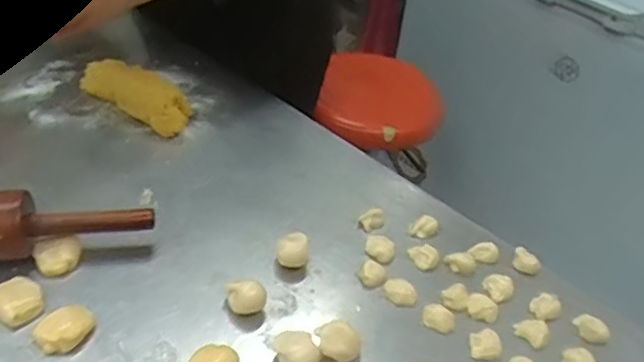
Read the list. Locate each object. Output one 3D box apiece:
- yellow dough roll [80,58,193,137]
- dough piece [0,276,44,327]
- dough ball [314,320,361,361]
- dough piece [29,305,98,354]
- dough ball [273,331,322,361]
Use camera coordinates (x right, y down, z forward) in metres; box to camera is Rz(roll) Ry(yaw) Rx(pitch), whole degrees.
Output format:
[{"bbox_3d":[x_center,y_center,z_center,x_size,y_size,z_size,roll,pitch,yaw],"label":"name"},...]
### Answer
[{"bbox_3d":[-0.227,-0.115,0.764,0.170,0.049,0.063,28,42,23],"label":"yellow dough roll"},{"bbox_3d":[-0.257,0.101,0.523,0.038,0.015,0.047,-23,48,-33],"label":"dough piece"},{"bbox_3d":[0.014,0.137,0.522,0.032,0.028,0.029,-10,42,-21],"label":"dough ball"},{"bbox_3d":[-0.209,0.121,0.508,0.036,0.014,0.046,31,44,27],"label":"dough piece"},{"bbox_3d":[-0.020,0.144,0.514,0.031,0.024,0.038,-23,48,-33],"label":"dough ball"}]

